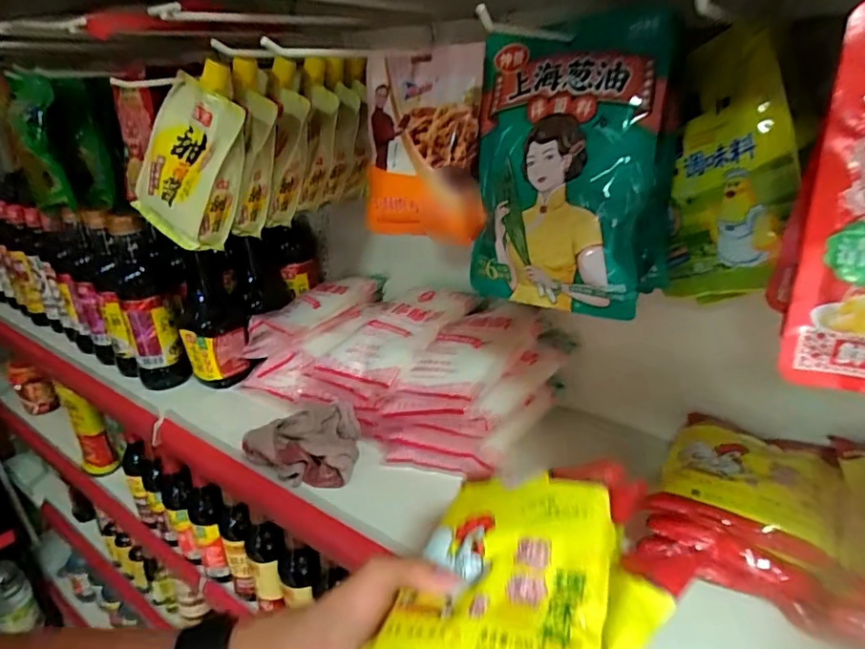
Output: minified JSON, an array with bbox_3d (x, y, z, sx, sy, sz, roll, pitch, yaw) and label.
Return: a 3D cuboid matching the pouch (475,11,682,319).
[{"bbox_3d":[0.100,-0.124,0.458,0.160,0.223,0.028,14,16,37],"label":"pouch"}]

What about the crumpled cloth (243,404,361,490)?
[{"bbox_3d":[-0.154,0.137,0.648,0.132,0.064,0.107,-8,24,-12],"label":"crumpled cloth"}]

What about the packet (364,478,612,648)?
[{"bbox_3d":[0.035,0.161,0.329,0.129,0.014,0.167,-6,31,34],"label":"packet"}]

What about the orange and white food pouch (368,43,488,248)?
[{"bbox_3d":[-0.015,-0.167,0.530,0.128,0.171,0.038,5,20,26],"label":"orange and white food pouch"}]

